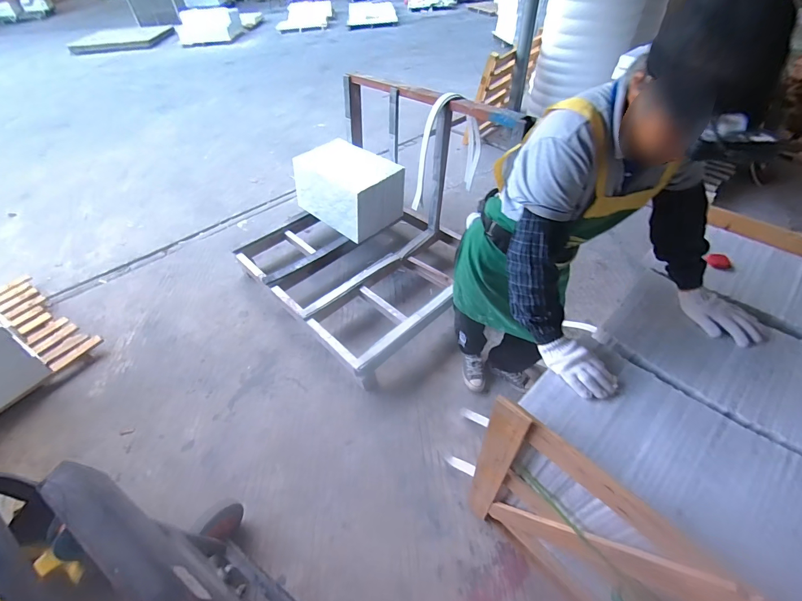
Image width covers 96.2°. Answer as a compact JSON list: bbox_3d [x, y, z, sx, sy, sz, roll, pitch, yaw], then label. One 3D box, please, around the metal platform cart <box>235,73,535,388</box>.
[{"bbox_3d":[-0.228,-0.488,1.833,1.063,0.819,1.220,-37,55,-27],"label":"metal platform cart"}]

